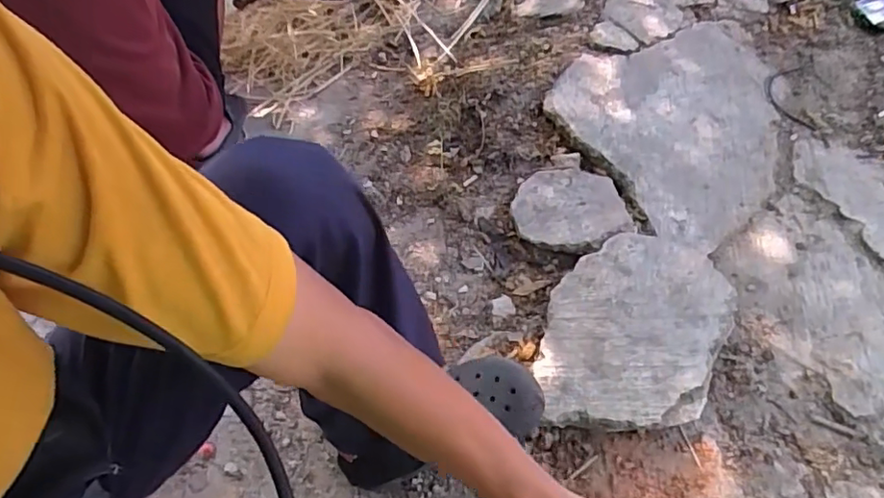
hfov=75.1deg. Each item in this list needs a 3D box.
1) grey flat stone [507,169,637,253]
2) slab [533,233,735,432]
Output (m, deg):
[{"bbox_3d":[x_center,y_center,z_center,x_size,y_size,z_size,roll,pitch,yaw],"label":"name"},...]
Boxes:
[{"bbox_3d":[0.232,-0.074,1.025,0.203,0.022,0.193,-2,54,3],"label":"grey flat stone"},{"bbox_3d":[0.279,0.124,0.857,0.236,0.055,0.341,21,59,24],"label":"slab"}]

